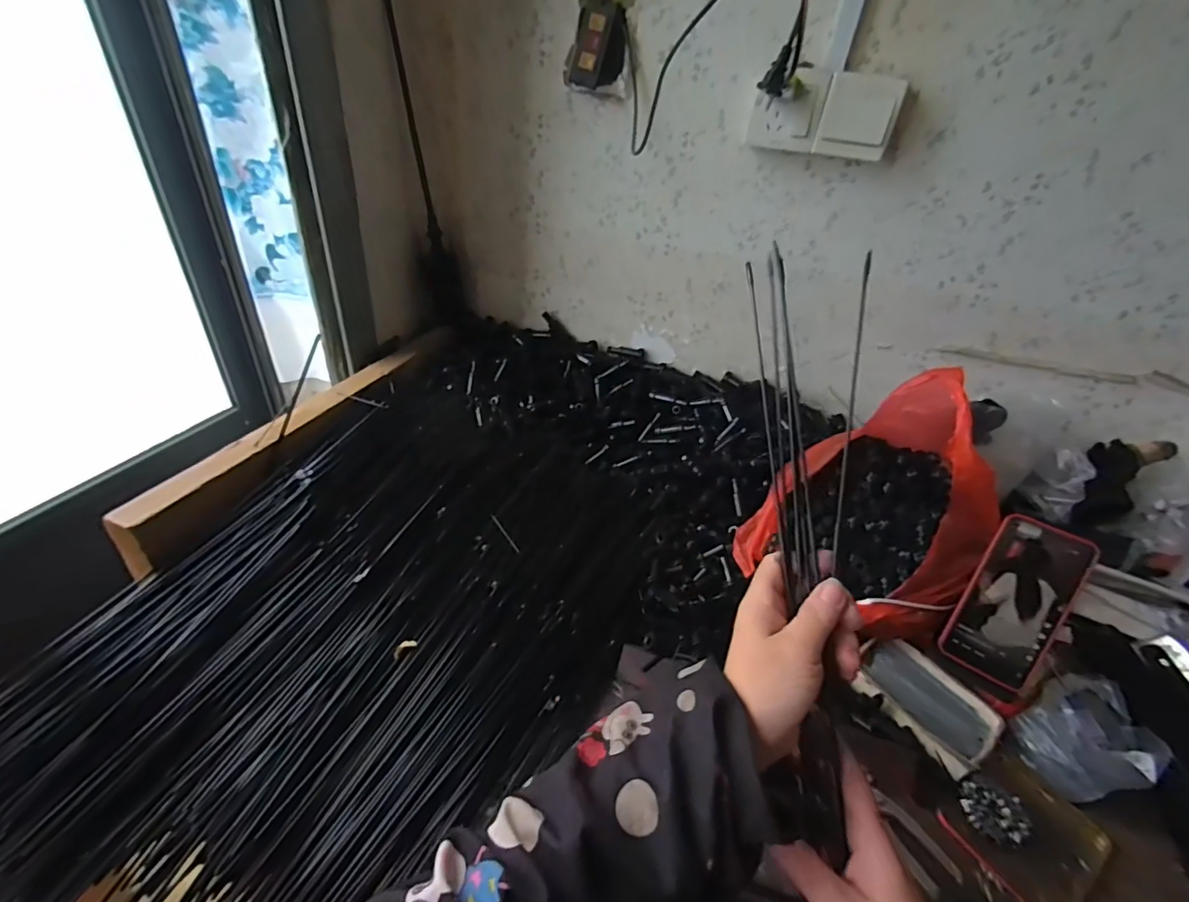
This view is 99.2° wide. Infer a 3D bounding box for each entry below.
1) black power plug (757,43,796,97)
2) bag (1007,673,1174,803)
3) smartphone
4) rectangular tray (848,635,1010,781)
[{"bbox_3d":[0.191,-0.392,0.521,0.019,0.044,0.021,9,23,-49],"label":"black power plug"},{"bbox_3d":[0.479,0.277,0.492,0.116,0.050,0.093,-11,39,-24],"label":"bag"},{"bbox_3d":[0.421,0.150,0.508,0.076,0.161,0.010,28,4,27],"label":"smartphone"},{"bbox_3d":[0.336,0.255,0.519,0.089,0.023,0.120,-20,43,-32],"label":"rectangular tray"}]

